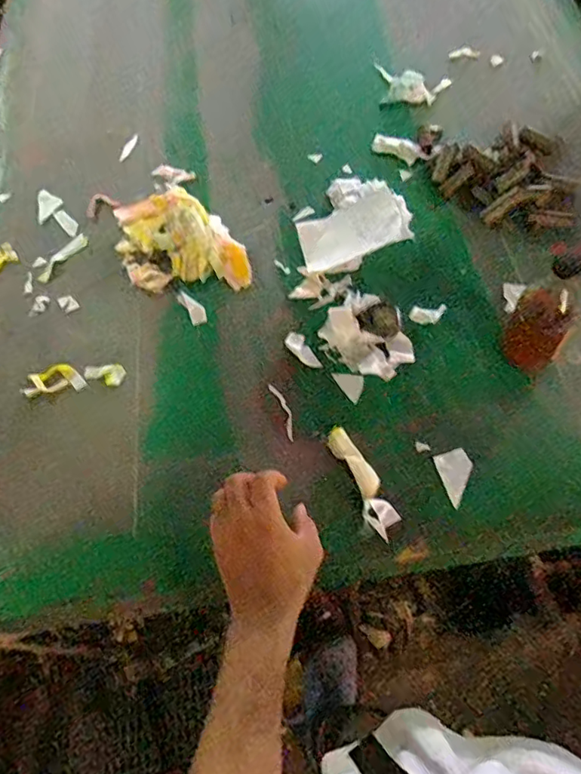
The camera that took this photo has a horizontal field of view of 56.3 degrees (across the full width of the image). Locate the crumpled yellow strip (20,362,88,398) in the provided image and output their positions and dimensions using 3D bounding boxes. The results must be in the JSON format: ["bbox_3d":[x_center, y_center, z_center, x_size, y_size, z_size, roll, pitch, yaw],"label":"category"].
[{"bbox_3d":[-0.328,-0.011,0.754,0.089,0.009,0.044,-9,61,1],"label":"crumpled yellow strip"}]

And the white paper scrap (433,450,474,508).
[{"bbox_3d":[0.197,0.104,0.636,0.038,0.012,0.061,-18,61,-4],"label":"white paper scrap"}]

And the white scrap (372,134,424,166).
[{"bbox_3d":[0.177,-0.400,0.907,0.087,0.015,0.036,33,70,21],"label":"white scrap"}]

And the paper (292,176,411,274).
[{"bbox_3d":[0.088,-0.262,0.826,0.161,0.030,0.167,-20,60,10],"label":"paper"}]

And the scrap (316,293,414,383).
[{"bbox_3d":[0.105,-0.069,0.730,0.122,0.030,0.101,30,69,20],"label":"scrap"}]

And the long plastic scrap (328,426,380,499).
[{"bbox_3d":[0.076,0.090,0.653,0.027,0.006,0.092,-29,63,-10],"label":"long plastic scrap"}]

